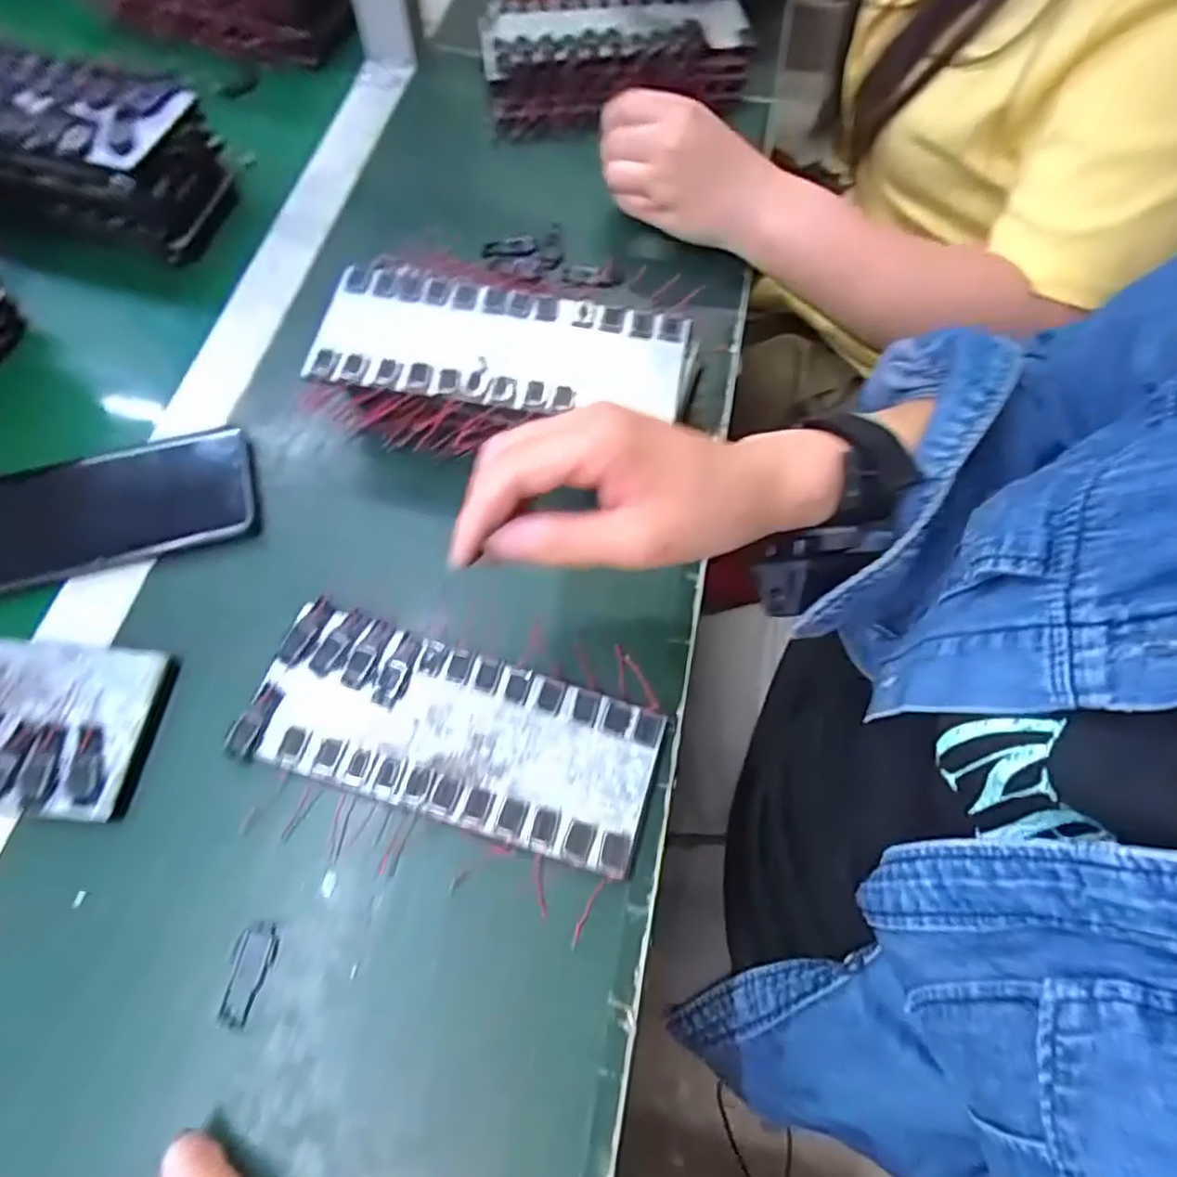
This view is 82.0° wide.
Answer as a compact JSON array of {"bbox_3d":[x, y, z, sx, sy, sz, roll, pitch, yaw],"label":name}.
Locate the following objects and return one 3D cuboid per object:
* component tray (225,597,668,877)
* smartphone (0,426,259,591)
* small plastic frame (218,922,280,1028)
[{"bbox_3d":[-0.067,0.070,0.337,0.198,0.012,0.082,16,68,4],"label":"component tray"},{"bbox_3d":[-0.278,-0.045,0.387,0.169,0.011,0.077,-12,69,-8],"label":"smartphone"},{"bbox_3d":[-0.150,0.168,0.297,0.018,0.006,0.039,15,68,3],"label":"small plastic frame"}]

